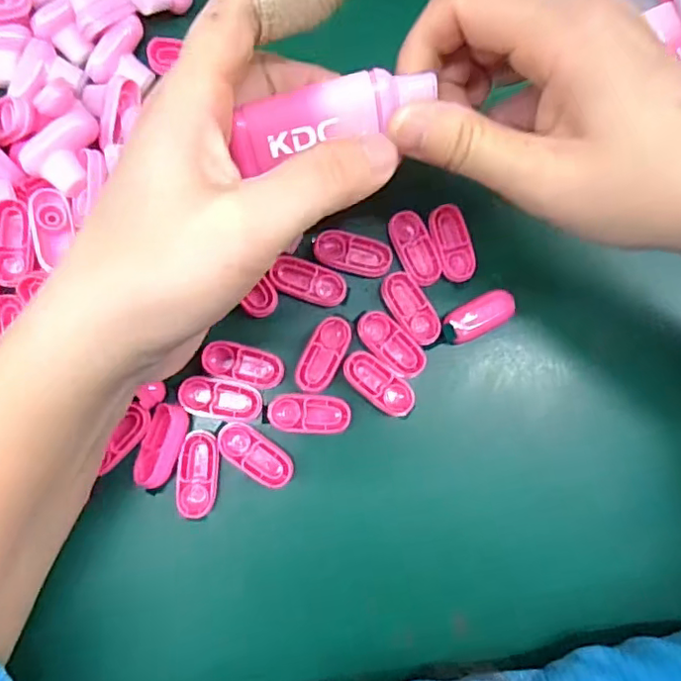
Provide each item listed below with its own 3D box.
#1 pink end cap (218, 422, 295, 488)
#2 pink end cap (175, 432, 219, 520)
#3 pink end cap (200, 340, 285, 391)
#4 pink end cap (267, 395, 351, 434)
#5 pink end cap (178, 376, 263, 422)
[{"bbox_3d":[-0.035,0.047,0.235,0.035,0.004,0.015,37,80,0],"label":"pink end cap"},{"bbox_3d":[-0.059,0.055,0.235,0.016,0.006,0.034,4,82,-5],"label":"pink end cap"},{"bbox_3d":[-0.041,0.010,0.239,0.034,0.004,0.015,16,81,-3],"label":"pink end cap"},{"bbox_3d":[-0.013,0.031,0.241,0.033,0.006,0.016,3,82,-5],"label":"pink end cap"},{"bbox_3d":[-0.049,0.024,0.236,0.033,0.004,0.016,10,81,-4],"label":"pink end cap"}]

